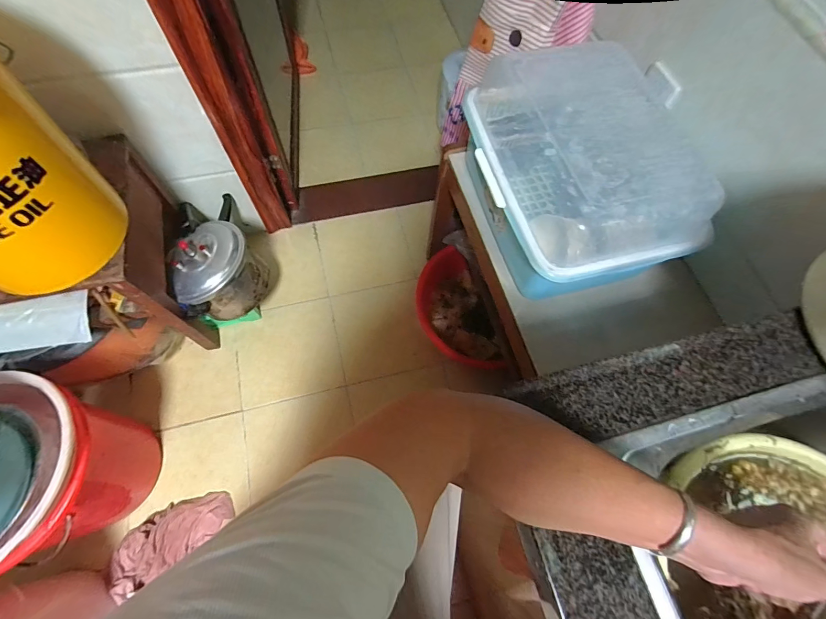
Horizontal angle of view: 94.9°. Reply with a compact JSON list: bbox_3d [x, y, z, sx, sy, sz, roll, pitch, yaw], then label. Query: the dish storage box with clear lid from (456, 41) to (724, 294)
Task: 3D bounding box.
[{"bbox_3d":[0.271,-0.236,0.668,0.287,0.205,0.393,-14,69,-9],"label":"dish storage box with clear lid"}]

